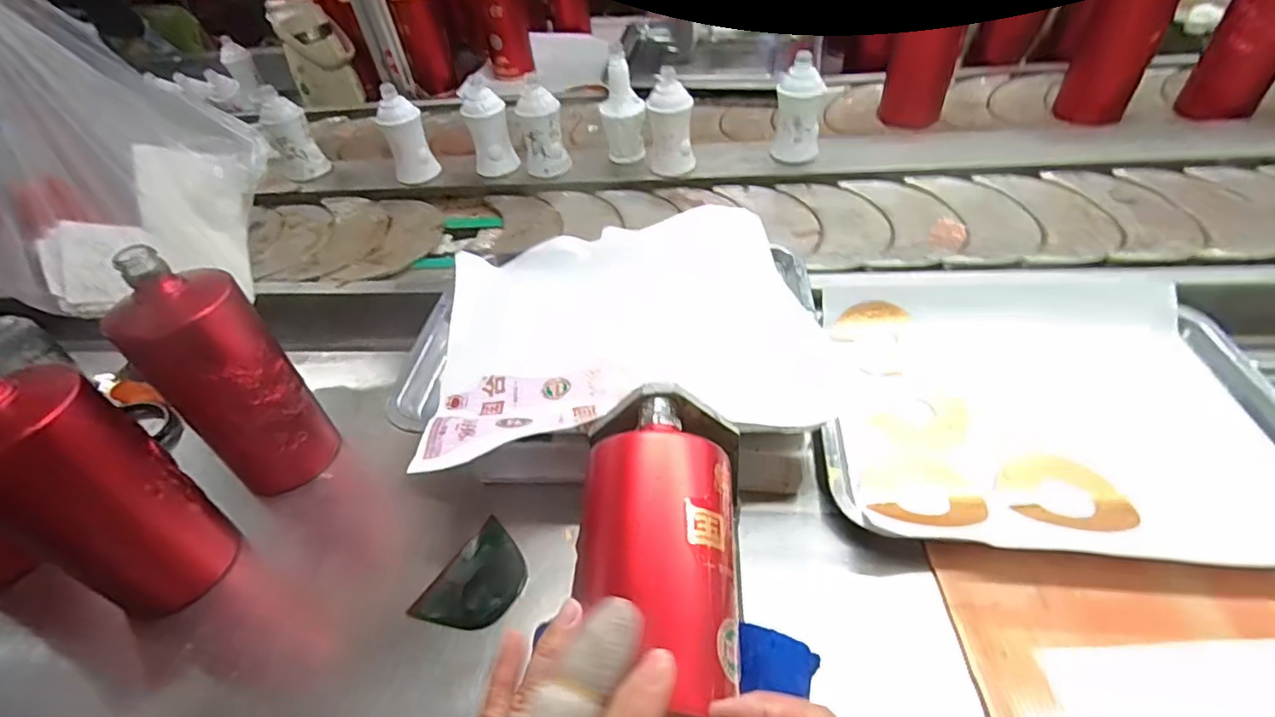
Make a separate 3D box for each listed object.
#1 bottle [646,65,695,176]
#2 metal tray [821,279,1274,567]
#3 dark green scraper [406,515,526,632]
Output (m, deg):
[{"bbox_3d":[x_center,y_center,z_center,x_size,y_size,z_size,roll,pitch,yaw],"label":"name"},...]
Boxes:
[{"bbox_3d":[0.042,-0.286,0.731,0.056,0.123,0.046,-9,45,0],"label":"bottle"},{"bbox_3d":[0.328,0.029,0.477,0.340,0.031,0.284,1,43,8],"label":"metal tray"},{"bbox_3d":[-0.111,0.155,0.406,0.059,0.011,0.078,24,50,29],"label":"dark green scraper"}]

